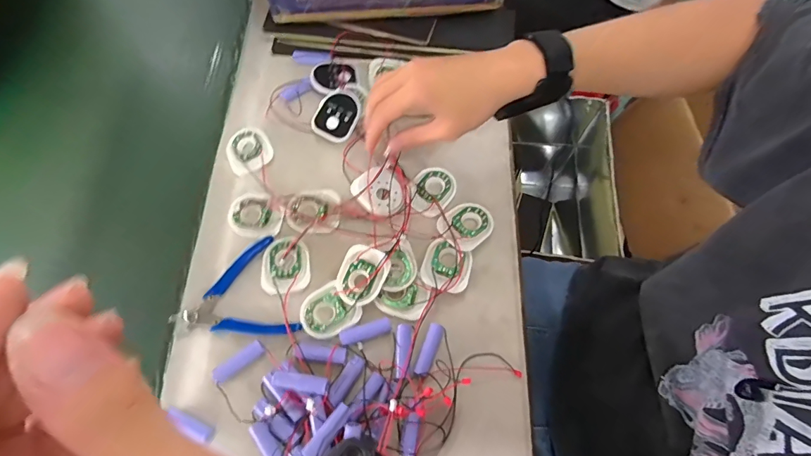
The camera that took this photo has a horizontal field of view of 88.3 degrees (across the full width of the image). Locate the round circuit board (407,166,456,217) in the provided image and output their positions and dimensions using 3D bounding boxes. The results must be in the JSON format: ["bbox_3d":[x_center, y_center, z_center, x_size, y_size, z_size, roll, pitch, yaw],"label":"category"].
[{"bbox_3d":[0.030,-0.043,0.460,0.047,0.010,0.058,29,72,12],"label":"round circuit board"}]

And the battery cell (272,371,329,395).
[{"bbox_3d":[-0.093,0.138,0.373,0.048,0.014,0.014,10,72,-2],"label":"battery cell"}]

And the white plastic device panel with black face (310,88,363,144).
[{"bbox_3d":[-0.078,-0.132,0.486,0.051,0.011,0.062,32,90,7],"label":"white plastic device panel with black face"}]

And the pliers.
[{"bbox_3d":[-0.176,0.072,0.416,0.115,0.012,0.103,-20,69,-7],"label":"pliers"}]

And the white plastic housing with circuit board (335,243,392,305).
[{"bbox_3d":[-0.044,0.047,0.417,0.046,0.012,0.057,21,70,10],"label":"white plastic housing with circuit board"}]

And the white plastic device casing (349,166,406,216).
[{"bbox_3d":[-0.026,-0.041,0.459,0.059,0.017,0.053,41,76,11],"label":"white plastic device casing"}]

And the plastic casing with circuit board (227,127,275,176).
[{"bbox_3d":[-0.180,-0.091,0.480,0.050,0.005,0.058,-28,70,-9],"label":"plastic casing with circuit board"}]

